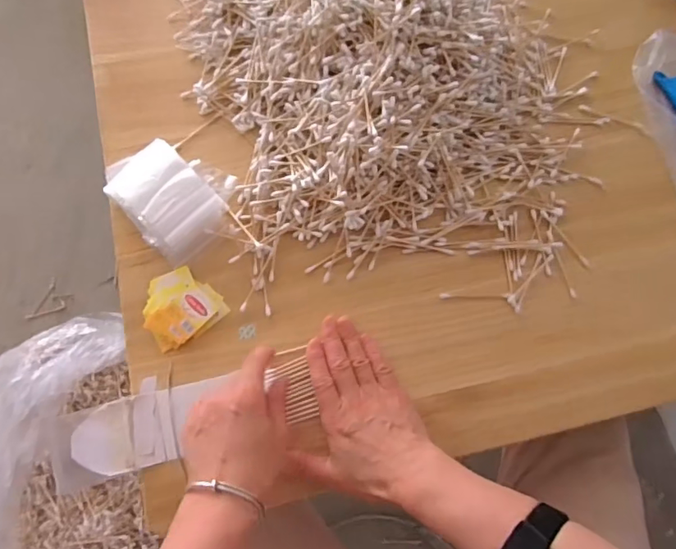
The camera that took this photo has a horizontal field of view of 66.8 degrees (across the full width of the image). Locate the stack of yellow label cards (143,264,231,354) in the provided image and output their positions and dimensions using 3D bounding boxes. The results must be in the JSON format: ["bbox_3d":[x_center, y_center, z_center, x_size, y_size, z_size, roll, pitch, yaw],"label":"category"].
[{"bbox_3d":[-0.146,0.029,0.473,0.068,0.008,0.065,-37,76,-13],"label":"stack of yellow label cards"}]

